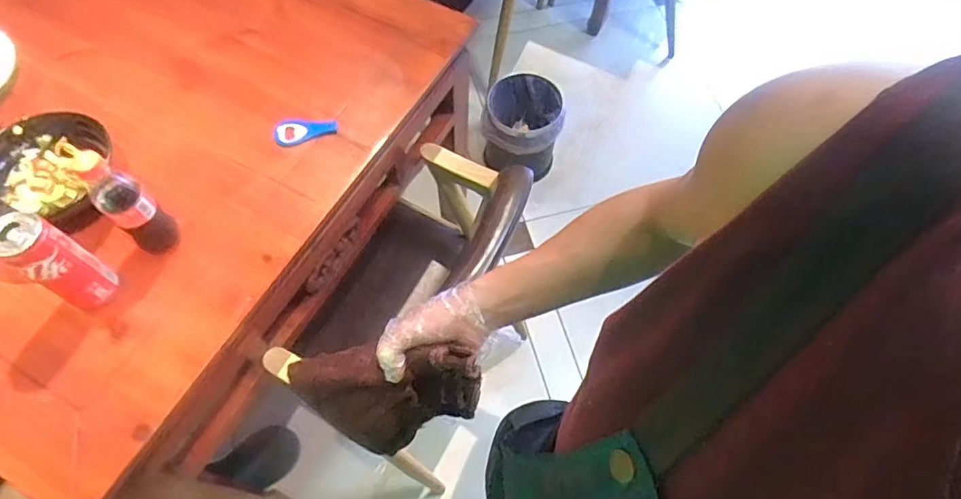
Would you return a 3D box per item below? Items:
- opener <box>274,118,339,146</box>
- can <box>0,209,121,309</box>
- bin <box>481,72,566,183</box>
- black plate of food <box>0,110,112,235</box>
[{"bbox_3d":[-0.263,-0.178,0.816,0.093,0.021,0.045,-13,63,-8],"label":"opener"},{"bbox_3d":[-0.479,0.017,0.619,0.053,0.145,0.056,0,62,-1],"label":"can"},{"bbox_3d":[0.127,-0.365,1.615,0.222,0.231,0.221,11,62,5],"label":"bin"},{"bbox_3d":[-0.566,-0.099,0.716,0.146,0.067,0.154,0,62,-1],"label":"black plate of food"}]

